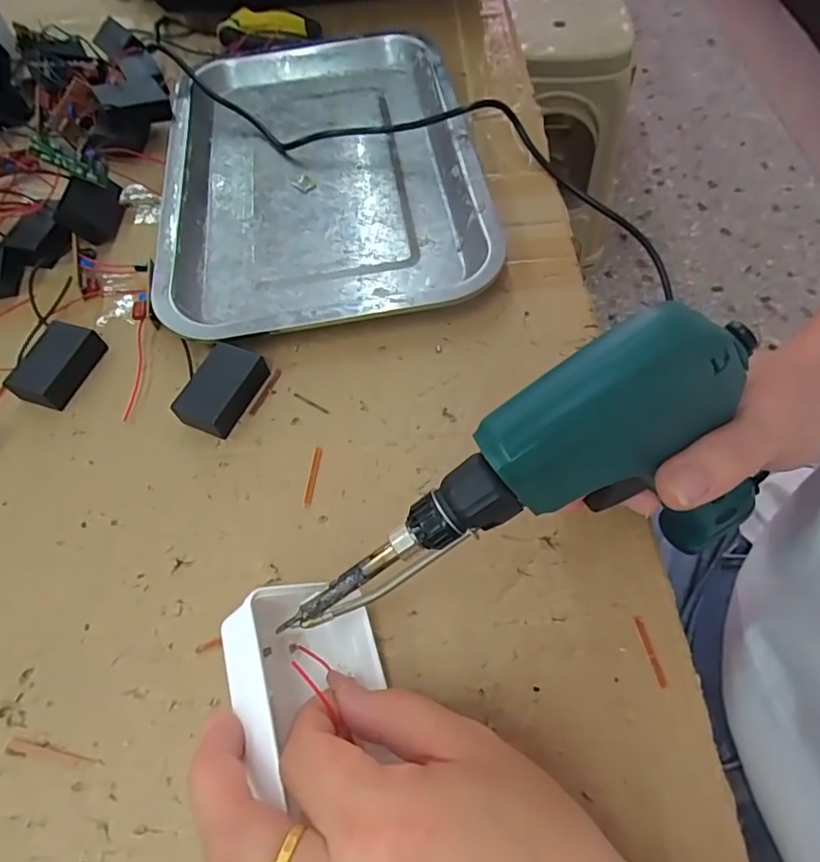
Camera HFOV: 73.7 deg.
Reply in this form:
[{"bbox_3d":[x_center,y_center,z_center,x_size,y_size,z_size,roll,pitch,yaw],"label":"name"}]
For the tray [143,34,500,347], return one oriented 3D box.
[{"bbox_3d":[-0.064,-0.187,0.384,0.207,0.022,0.298,-10,60,-2],"label":"tray"}]

